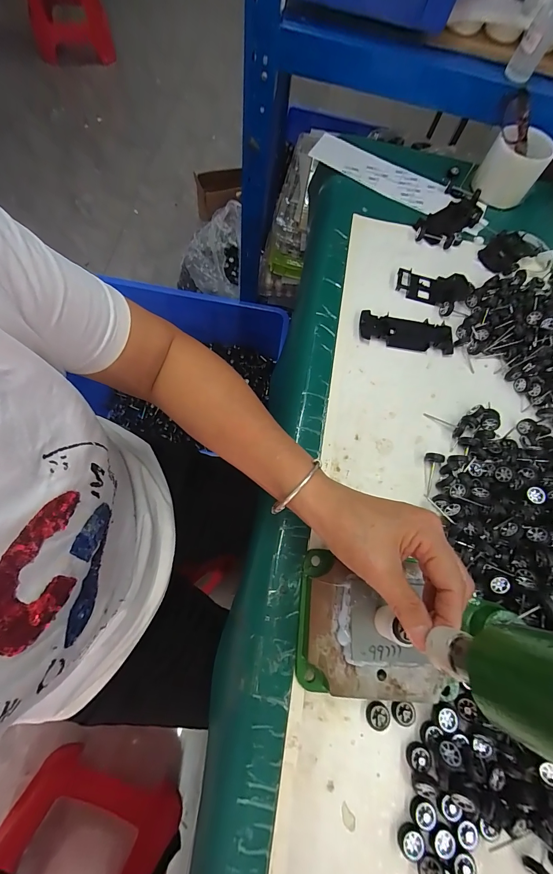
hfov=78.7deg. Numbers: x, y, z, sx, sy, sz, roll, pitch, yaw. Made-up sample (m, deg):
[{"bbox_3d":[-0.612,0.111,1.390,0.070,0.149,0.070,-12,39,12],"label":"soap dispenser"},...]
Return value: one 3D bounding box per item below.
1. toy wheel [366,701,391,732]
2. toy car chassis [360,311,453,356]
[{"bbox_3d":[0.089,0.243,0.294,0.020,0.006,0.020,2,70,-6],"label":"toy wheel"},{"bbox_3d":[0.171,-0.139,0.440,0.124,0.017,0.048,12,69,-2],"label":"toy car chassis"}]

